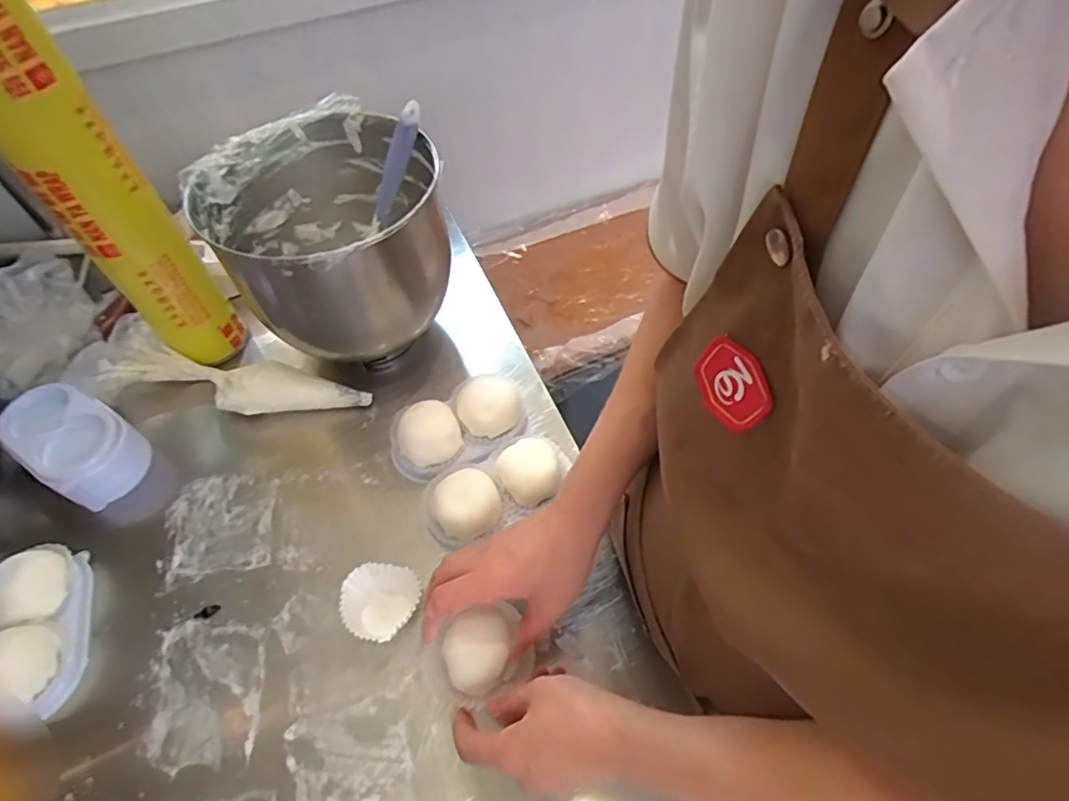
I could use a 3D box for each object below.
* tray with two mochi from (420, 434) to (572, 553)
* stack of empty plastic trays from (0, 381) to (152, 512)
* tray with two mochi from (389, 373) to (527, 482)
[{"bbox_3d":[-0.038,0.080,0.542,0.142,0.058,0.072,-27,58,-15],"label":"tray with two mochi"},{"bbox_3d":[-0.476,0.042,0.588,0.151,0.048,0.087,27,61,20],"label":"stack of empty plastic trays"},{"bbox_3d":[-0.078,0.027,0.586,0.139,0.050,0.074,-24,58,-13],"label":"tray with two mochi"}]

